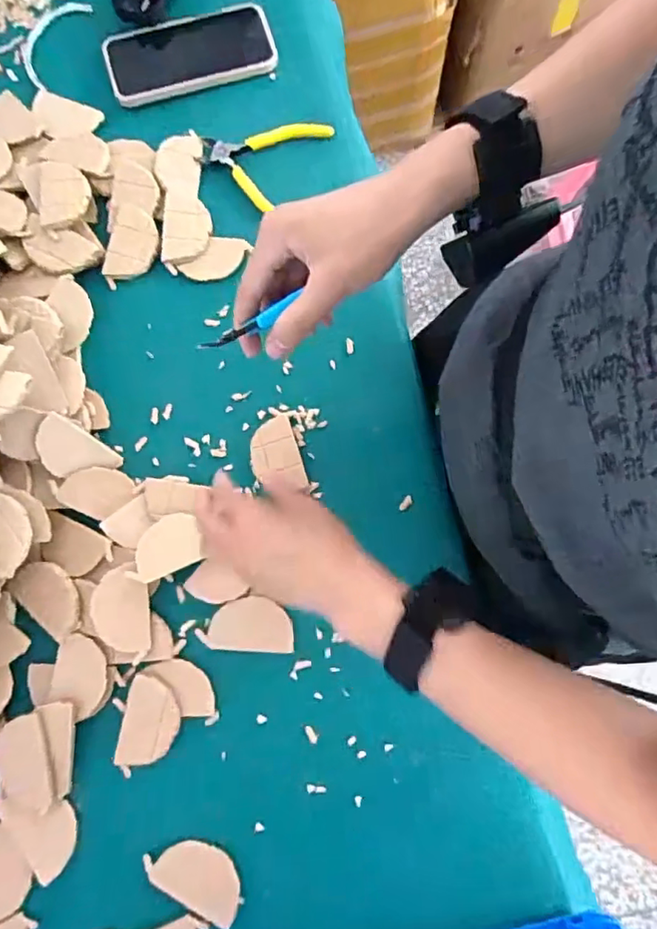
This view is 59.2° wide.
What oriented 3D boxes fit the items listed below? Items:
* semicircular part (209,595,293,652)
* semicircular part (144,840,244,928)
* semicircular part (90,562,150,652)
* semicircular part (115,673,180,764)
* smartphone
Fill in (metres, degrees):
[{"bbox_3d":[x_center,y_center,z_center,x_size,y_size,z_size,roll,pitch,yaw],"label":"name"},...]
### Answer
[{"bbox_3d":[-0.064,0.132,0.478,0.067,0.004,0.043,2,79,0],"label":"semicircular part"},{"bbox_3d":[-0.100,0.315,0.444,0.077,0.009,0.040,31,81,6],"label":"semicircular part"},{"bbox_3d":[-0.167,0.116,0.467,0.044,0.006,0.068,-1,83,-19],"label":"semicircular part"},{"bbox_3d":[-0.142,0.206,0.462,0.044,0.008,0.068,10,79,2],"label":"semicircular part"},{"bbox_3d":[-0.139,-0.414,0.579,0.165,0.007,0.087,-15,80,-3],"label":"smartphone"}]

